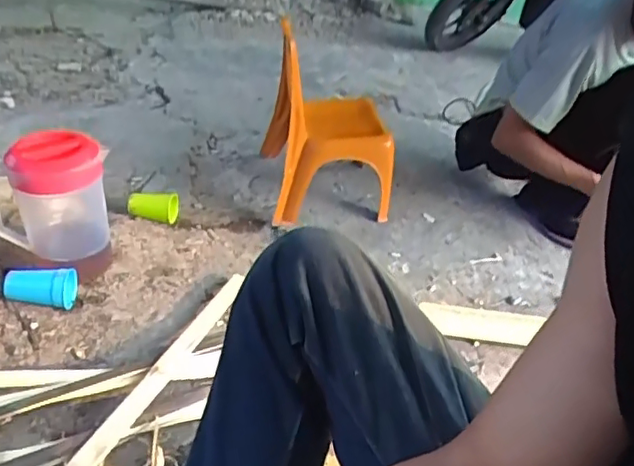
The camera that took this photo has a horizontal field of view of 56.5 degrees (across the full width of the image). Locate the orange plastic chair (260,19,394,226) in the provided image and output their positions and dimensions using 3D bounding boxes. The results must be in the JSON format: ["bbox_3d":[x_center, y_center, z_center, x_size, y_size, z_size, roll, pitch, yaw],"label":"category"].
[{"bbox_3d":[0.030,-0.277,1.482,0.283,0.336,0.349,0,33,-13],"label":"orange plastic chair"}]

